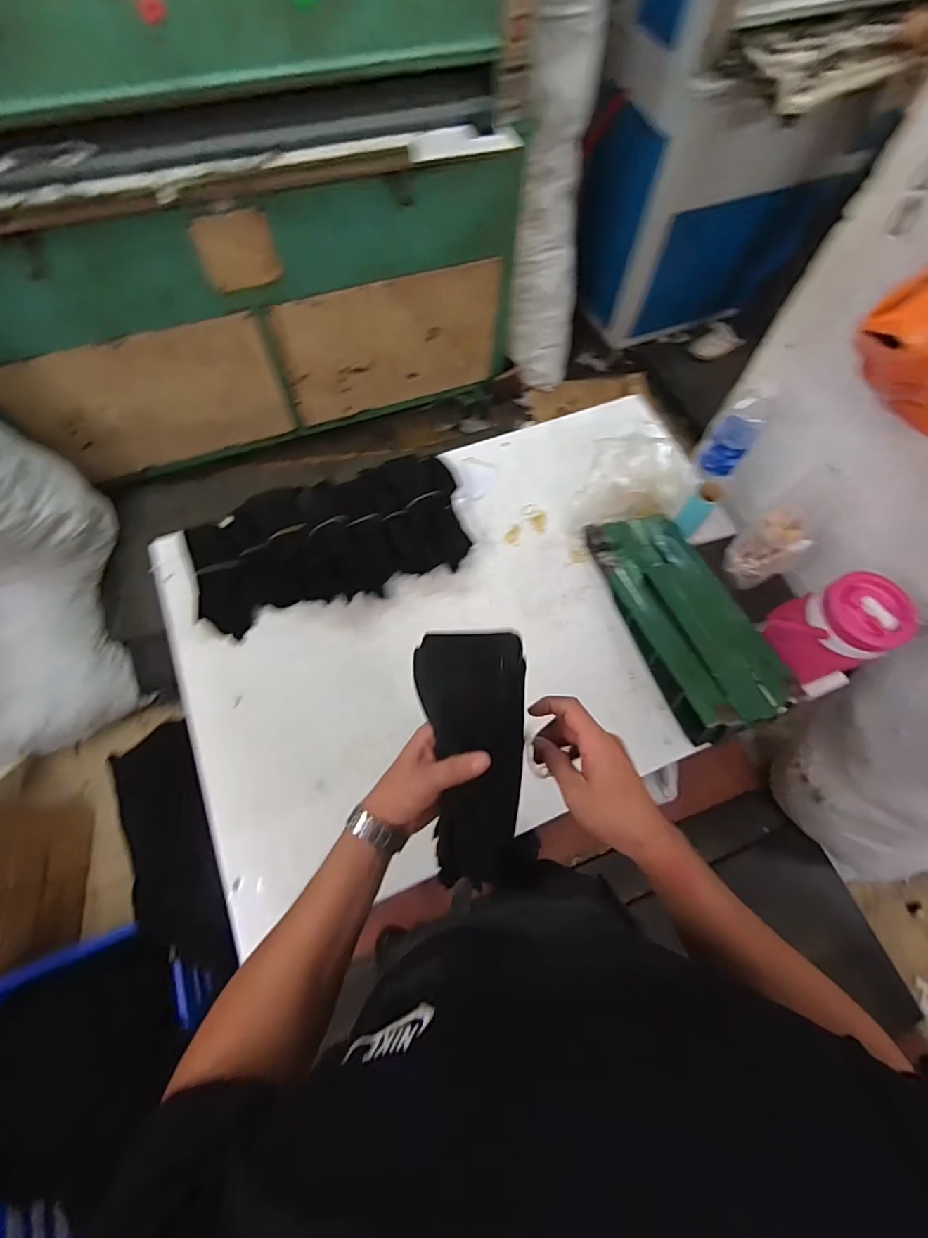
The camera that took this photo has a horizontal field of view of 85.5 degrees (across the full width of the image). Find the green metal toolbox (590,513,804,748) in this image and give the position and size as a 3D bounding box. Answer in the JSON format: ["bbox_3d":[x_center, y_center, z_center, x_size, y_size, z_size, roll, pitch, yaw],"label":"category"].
[{"bbox_3d":[0.434,-0.013,1.011,0.195,0.114,0.486,-17,68,-9],"label":"green metal toolbox"}]

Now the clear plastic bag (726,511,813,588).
[{"bbox_3d":[0.610,-0.141,1.014,0.085,0.178,0.108,-37,73,-16],"label":"clear plastic bag"}]

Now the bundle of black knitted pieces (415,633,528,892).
[{"bbox_3d":[0.006,0.133,0.453,0.090,0.049,0.239,-1,100,-3],"label":"bundle of black knitted pieces"}]

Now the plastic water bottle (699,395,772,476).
[{"bbox_3d":[0.539,-0.362,0.996,0.066,0.187,0.079,25,68,8],"label":"plastic water bottle"}]

